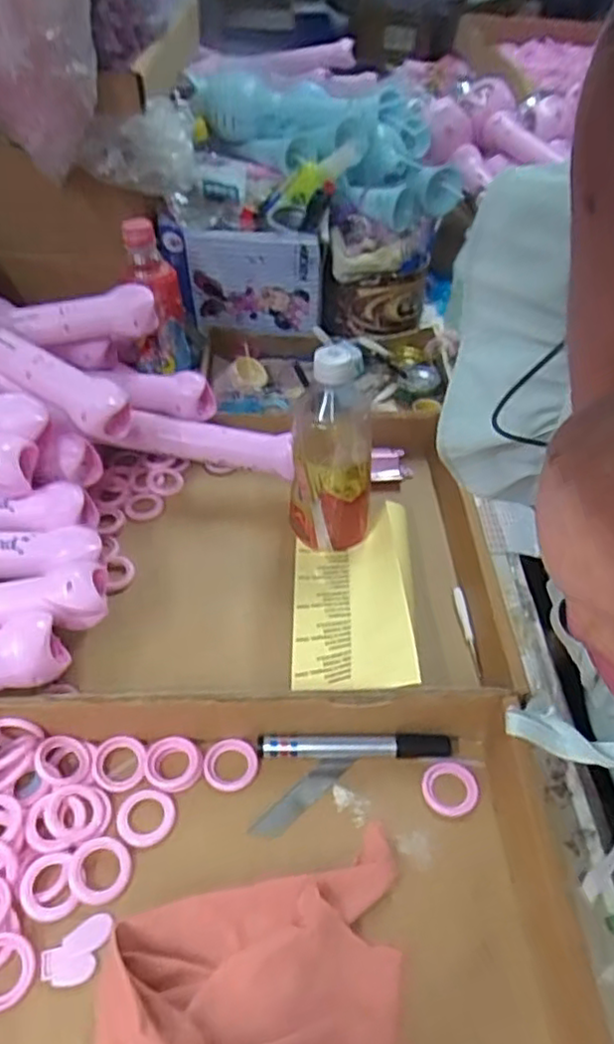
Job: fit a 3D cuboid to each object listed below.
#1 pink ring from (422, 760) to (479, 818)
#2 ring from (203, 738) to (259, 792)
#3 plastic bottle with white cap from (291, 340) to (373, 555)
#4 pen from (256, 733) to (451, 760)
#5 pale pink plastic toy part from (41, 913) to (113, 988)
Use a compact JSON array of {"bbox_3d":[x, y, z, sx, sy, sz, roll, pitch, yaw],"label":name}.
[{"bbox_3d":[0.098,0.182,0.466,0.037,0.005,0.036,1,44,-1],"label":"pink ring"},{"bbox_3d":[-0.053,0.171,0.479,0.038,0.010,0.036,1,44,-1],"label":"ring"},{"bbox_3d":[0.023,-0.057,0.589,0.071,0.188,0.067,3,44,0],"label":"plastic bottle with white cap"},{"bbox_3d":[0.033,0.160,0.484,0.135,0.011,0.017,0,44,-3],"label":"pen"},{"bbox_3d":[-0.131,0.248,0.394,0.042,0.004,0.027,-29,52,-29],"label":"pale pink plastic toy part"}]

